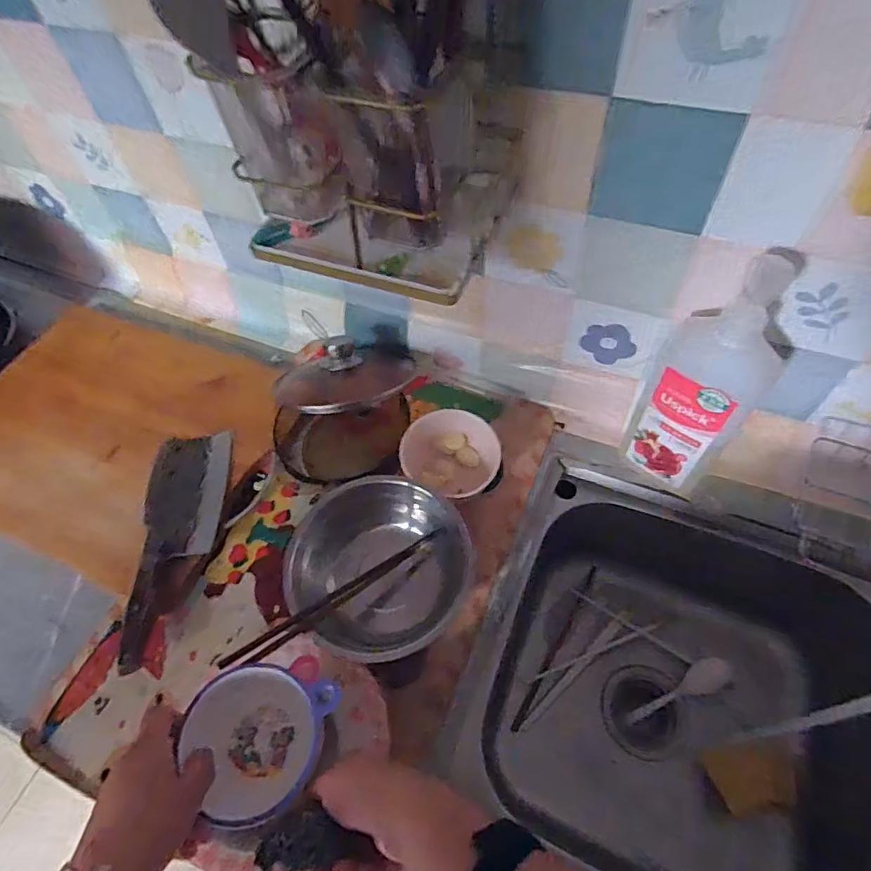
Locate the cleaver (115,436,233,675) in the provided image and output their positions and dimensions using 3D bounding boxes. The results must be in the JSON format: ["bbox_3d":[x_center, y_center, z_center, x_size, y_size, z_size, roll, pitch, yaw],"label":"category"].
[{"bbox_3d":[-0.291,0.118,0.612,0.090,0.034,0.267,-8,57,-1],"label":"cleaver"}]

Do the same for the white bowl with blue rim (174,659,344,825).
[{"bbox_3d":[-0.148,0.252,0.435,0.115,0.064,0.112,-2,57,3],"label":"white bowl with blue rim"}]

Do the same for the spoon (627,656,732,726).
[{"bbox_3d":[0.321,0.336,0.703,0.151,0.025,0.038,-20,58,-8],"label":"spoon"}]

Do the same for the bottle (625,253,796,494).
[{"bbox_3d":[0.258,-0.042,0.513,0.090,0.276,0.047,35,66,23],"label":"bottle"}]

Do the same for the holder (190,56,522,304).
[{"bbox_3d":[-0.046,-0.222,0.432,0.193,0.154,0.126,18,60,15],"label":"holder"}]

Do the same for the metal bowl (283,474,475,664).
[{"bbox_3d":[-0.061,0.141,0.555,0.182,0.080,0.164,23,62,17],"label":"metal bowl"}]

